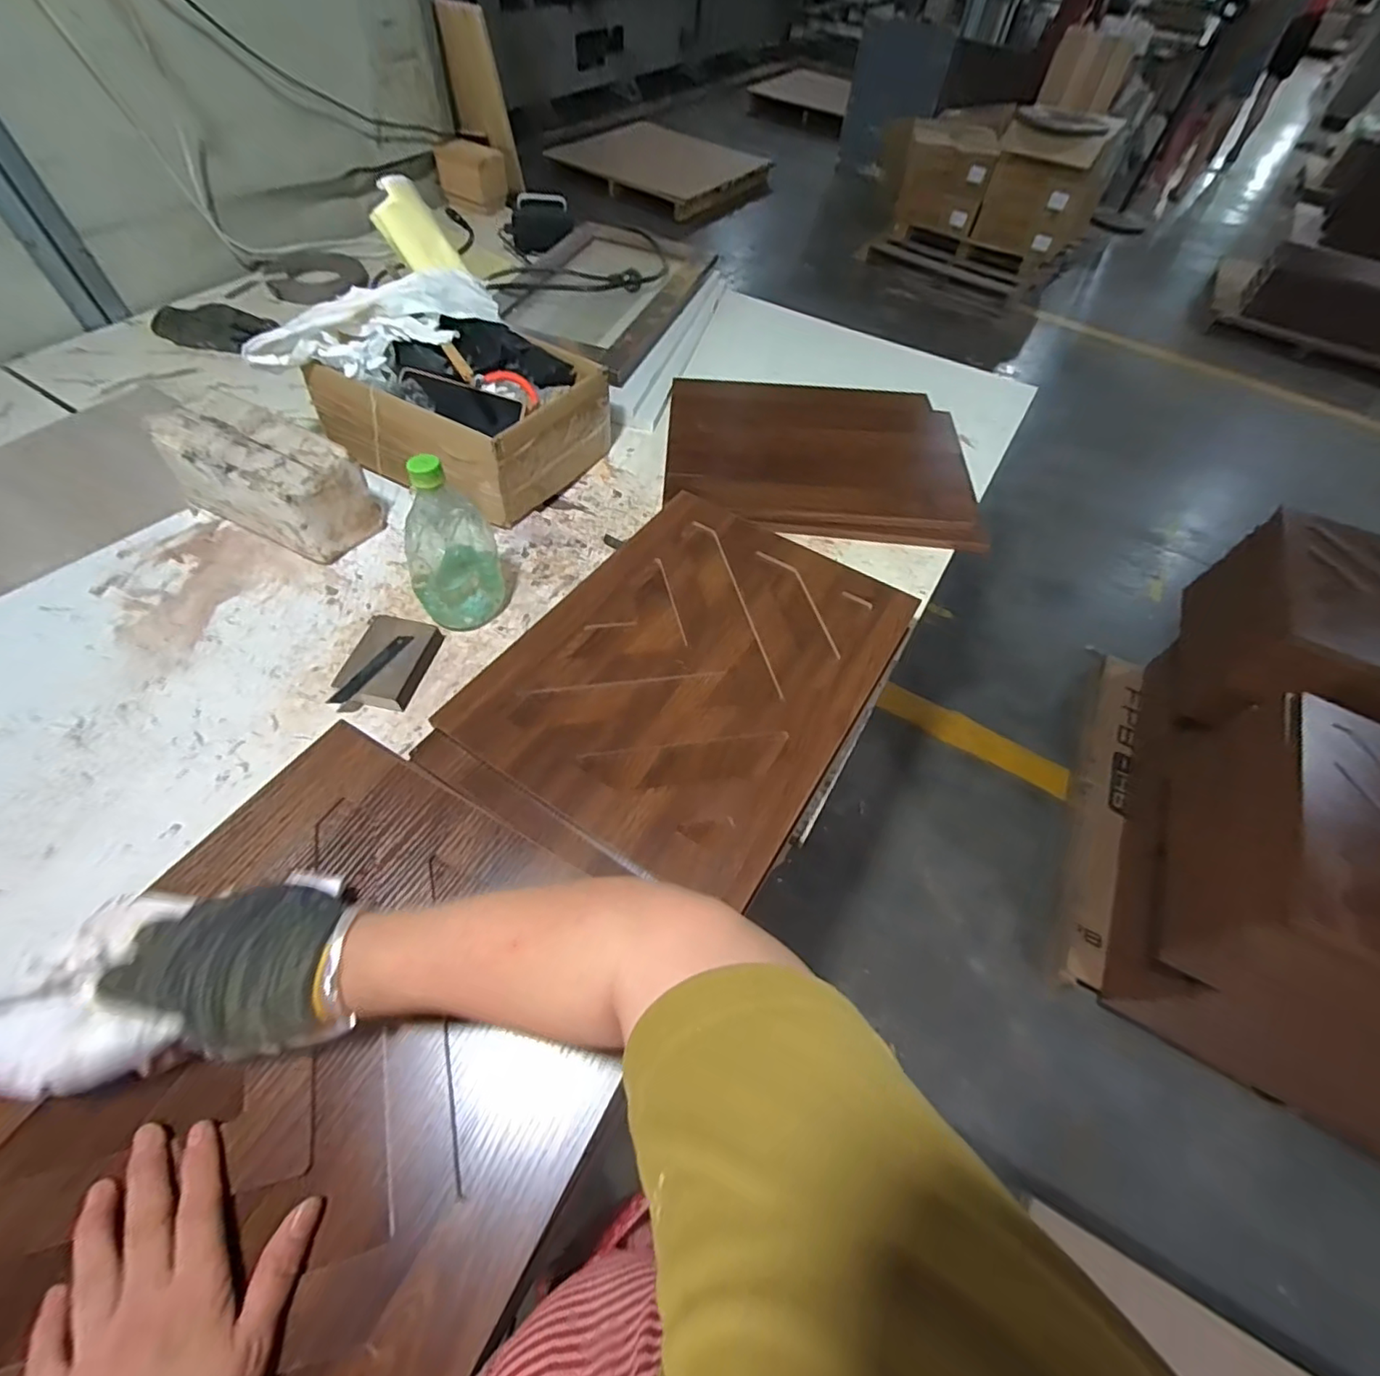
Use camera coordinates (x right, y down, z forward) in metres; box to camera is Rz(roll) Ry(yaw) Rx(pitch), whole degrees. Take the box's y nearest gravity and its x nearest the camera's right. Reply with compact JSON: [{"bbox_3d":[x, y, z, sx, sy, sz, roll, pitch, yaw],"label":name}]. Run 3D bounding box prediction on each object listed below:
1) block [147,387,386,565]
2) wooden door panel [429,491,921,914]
[{"bbox_3d":[-0.496,-0.249,0.689,0.201,0.112,0.102,25,57,12],"label":"block"},{"bbox_3d":[0.011,-0.030,0.599,0.325,0.016,0.413,31,59,15],"label":"wooden door panel"}]

